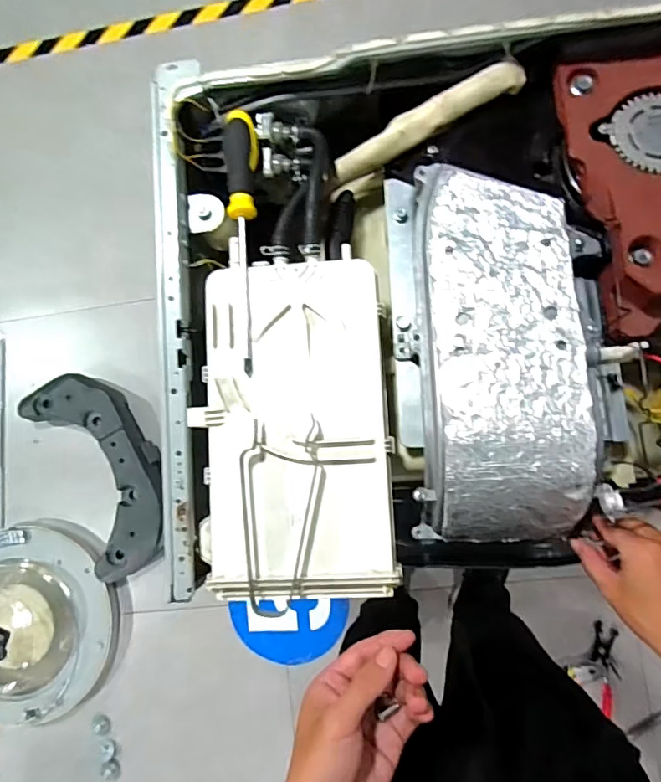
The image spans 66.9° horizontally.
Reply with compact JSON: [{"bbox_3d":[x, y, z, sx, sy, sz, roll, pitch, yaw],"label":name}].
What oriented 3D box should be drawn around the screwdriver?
[{"bbox_3d":[-0.081,-0.136,0.450,0.026,0.029,0.234,-1,84,7],"label":"screwdriver"}]

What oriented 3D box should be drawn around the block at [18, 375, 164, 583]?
[{"bbox_3d":[-0.508,0.171,1.108,0.219,0.049,0.459,-27,82,4],"label":"block"}]

